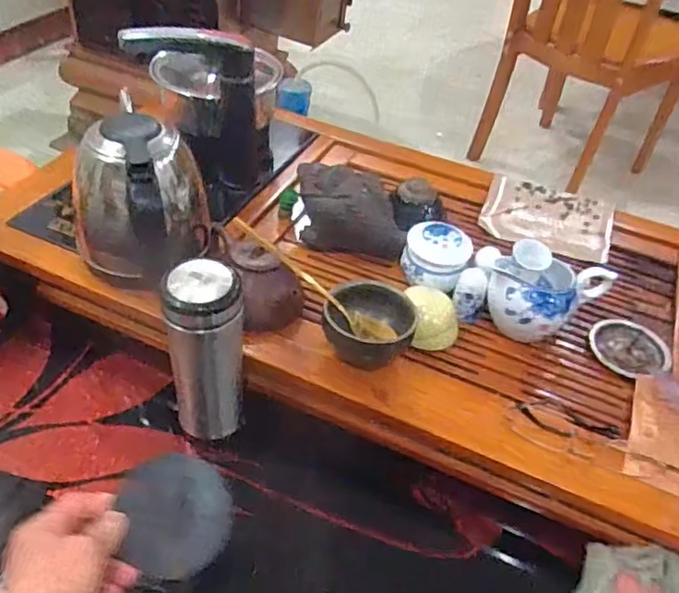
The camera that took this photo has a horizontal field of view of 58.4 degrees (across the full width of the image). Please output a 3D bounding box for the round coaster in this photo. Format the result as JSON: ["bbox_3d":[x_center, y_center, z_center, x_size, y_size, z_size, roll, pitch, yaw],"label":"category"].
[{"bbox_3d":[-0.126,0.167,0.473,0.080,0.004,0.091,-6,62,-19],"label":"round coaster"}]

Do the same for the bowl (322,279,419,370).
[{"bbox_3d":[0.026,0.032,0.559,0.083,0.058,0.075,8,43,1],"label":"bowl"}]

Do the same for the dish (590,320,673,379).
[{"bbox_3d":[0.294,0.053,0.617,0.078,0.009,0.072,4,43,-4],"label":"dish"}]

